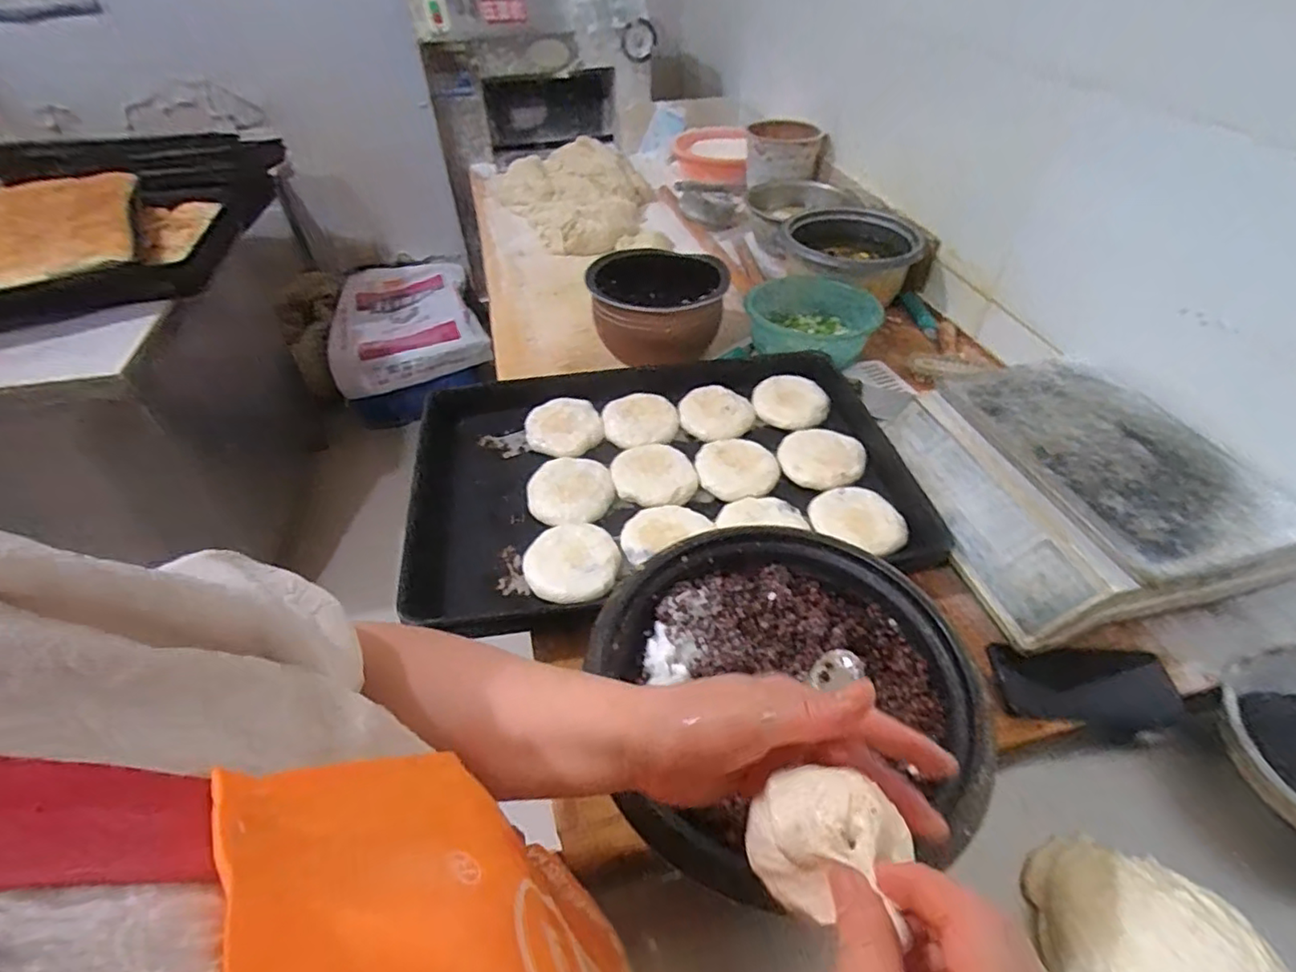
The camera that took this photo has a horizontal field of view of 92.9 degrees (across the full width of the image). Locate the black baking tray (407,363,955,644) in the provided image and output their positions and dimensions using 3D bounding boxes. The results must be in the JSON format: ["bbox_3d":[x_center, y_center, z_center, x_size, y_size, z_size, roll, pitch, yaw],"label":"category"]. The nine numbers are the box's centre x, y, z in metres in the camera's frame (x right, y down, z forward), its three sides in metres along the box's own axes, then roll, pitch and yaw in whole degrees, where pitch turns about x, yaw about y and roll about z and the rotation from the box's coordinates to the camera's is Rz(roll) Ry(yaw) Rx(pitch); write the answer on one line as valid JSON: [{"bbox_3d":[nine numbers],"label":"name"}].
[{"bbox_3d":[0.010,-0.016,0.774,0.591,0.044,0.400,-8,45,-6],"label":"black baking tray"}]

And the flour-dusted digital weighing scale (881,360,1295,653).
[{"bbox_3d":[0.461,-0.002,0.686,0.287,0.091,0.306,-11,45,-10],"label":"flour-dusted digital weighing scale"}]

